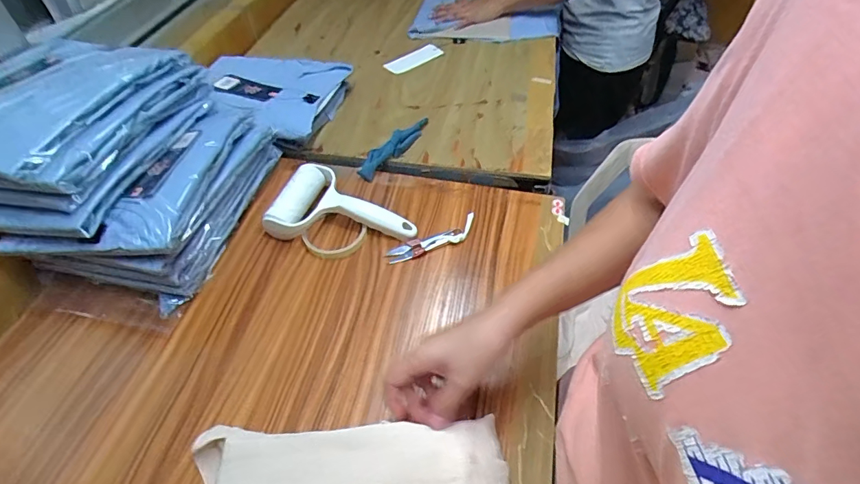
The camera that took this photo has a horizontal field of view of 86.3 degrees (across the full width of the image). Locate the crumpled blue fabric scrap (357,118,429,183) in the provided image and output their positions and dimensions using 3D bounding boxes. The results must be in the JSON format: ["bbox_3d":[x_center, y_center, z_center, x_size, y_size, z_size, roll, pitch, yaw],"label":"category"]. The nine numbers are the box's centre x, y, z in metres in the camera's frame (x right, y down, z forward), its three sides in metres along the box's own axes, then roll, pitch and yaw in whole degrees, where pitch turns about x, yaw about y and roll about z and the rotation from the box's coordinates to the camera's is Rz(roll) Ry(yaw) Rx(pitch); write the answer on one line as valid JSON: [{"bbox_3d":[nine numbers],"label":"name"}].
[{"bbox_3d":[-0.050,-0.149,0.692,0.037,0.018,0.155,28,55,22],"label":"crumpled blue fabric scrap"}]

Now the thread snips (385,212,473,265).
[{"bbox_3d":[0.007,-0.003,0.591,0.129,0.010,0.034,-24,53,-19],"label":"thread snips"}]

